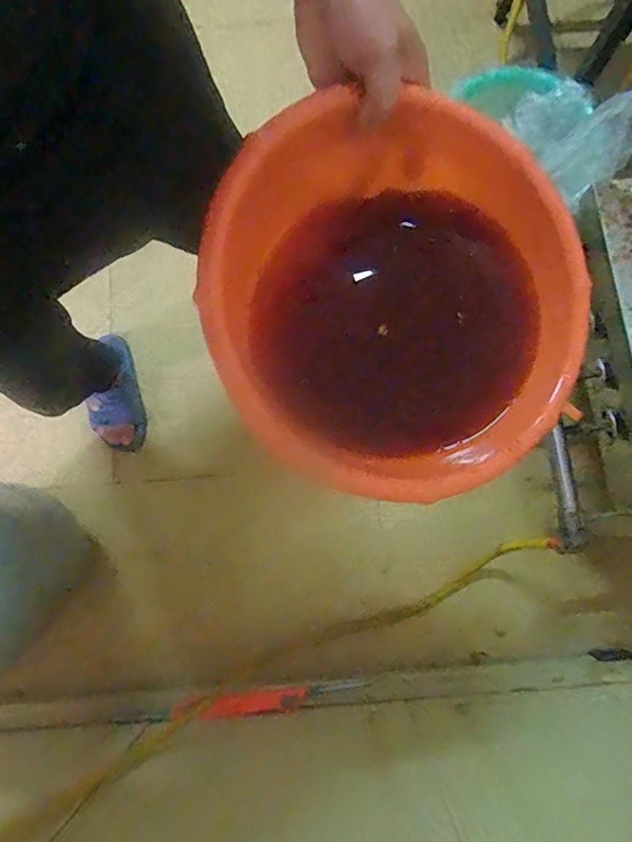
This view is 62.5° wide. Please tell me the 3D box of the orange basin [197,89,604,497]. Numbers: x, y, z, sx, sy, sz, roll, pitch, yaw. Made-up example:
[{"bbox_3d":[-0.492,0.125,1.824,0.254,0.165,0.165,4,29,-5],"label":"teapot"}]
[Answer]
[{"bbox_3d":[0.059,-0.096,0.428,0.285,0.119,0.303,0,80,1],"label":"orange basin"}]

